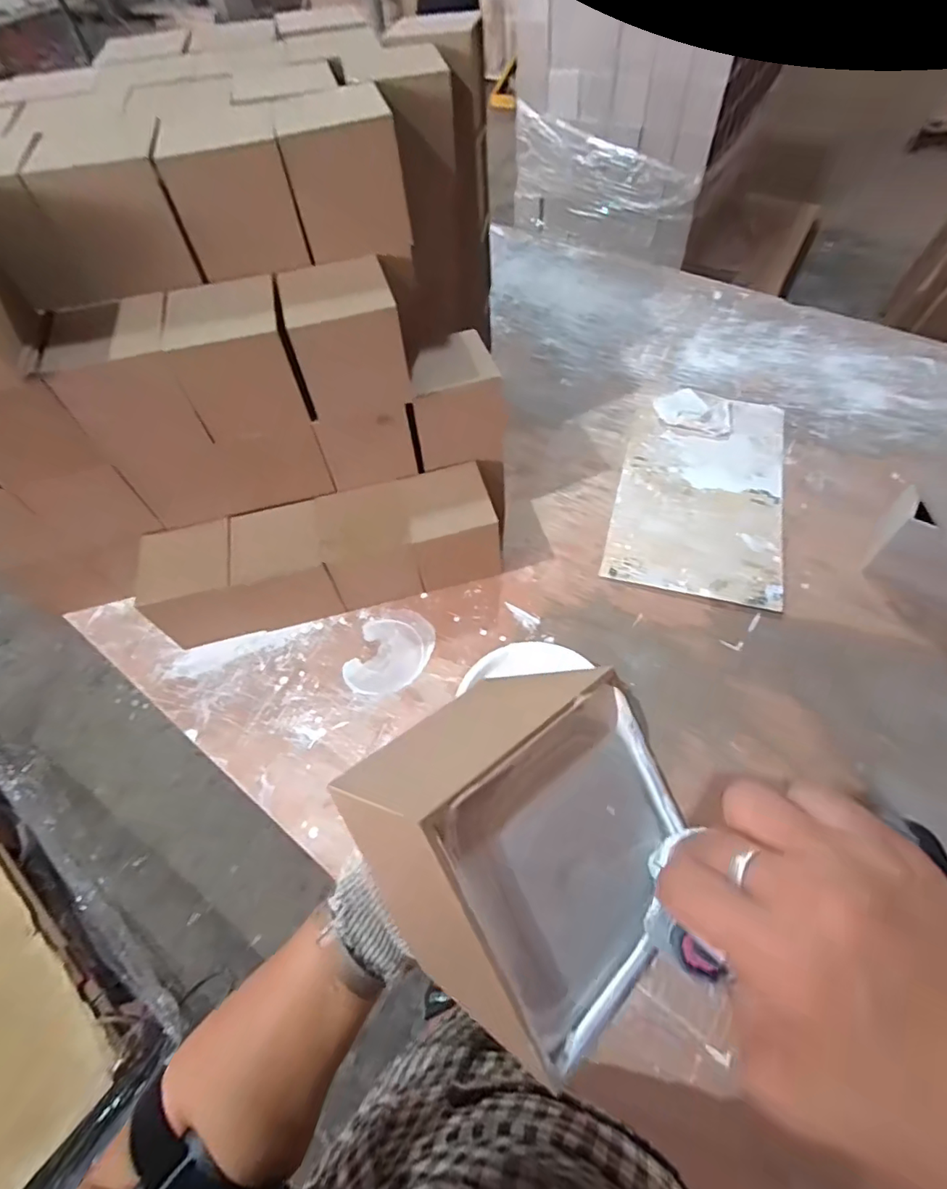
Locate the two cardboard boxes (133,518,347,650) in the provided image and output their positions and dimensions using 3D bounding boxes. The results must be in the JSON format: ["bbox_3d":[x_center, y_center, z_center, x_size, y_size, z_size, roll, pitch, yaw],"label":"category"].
[{"bbox_3d":[-0.292,-0.015,0.680,0.223,0.116,0.121,-11,56,-3],"label":"two cardboard boxes"}]

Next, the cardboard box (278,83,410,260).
[{"bbox_3d":[-0.135,-0.444,0.558,0.107,0.111,0.110,-13,57,-5],"label":"cardboard box"}]

